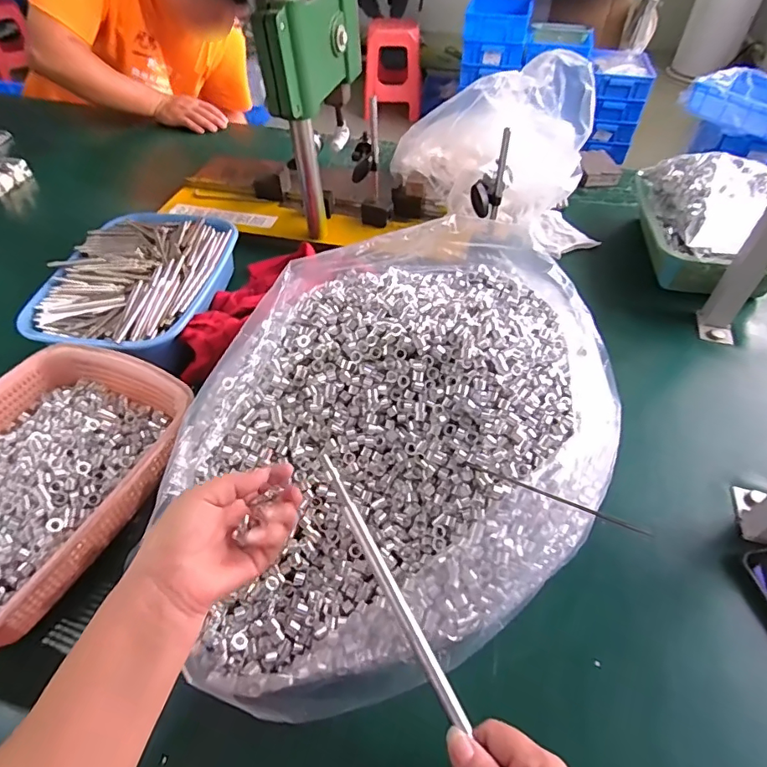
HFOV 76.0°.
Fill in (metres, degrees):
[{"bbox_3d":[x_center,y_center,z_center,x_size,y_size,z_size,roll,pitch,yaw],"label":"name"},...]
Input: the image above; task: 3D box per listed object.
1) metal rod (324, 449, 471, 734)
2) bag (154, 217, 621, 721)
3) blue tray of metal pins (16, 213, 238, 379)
[{"bbox_3d":[0.003,0.144,0.358,0.009,0.007,0.201,-23,71,-21],"label":"metal rod"},{"bbox_3d":[0.034,0.020,0.485,0.507,0.138,0.400,-22,52,-18],"label":"bag"},{"bbox_3d":[-0.332,-0.139,0.677,0.214,0.071,0.280,3,49,3],"label":"blue tray of metal pins"}]

